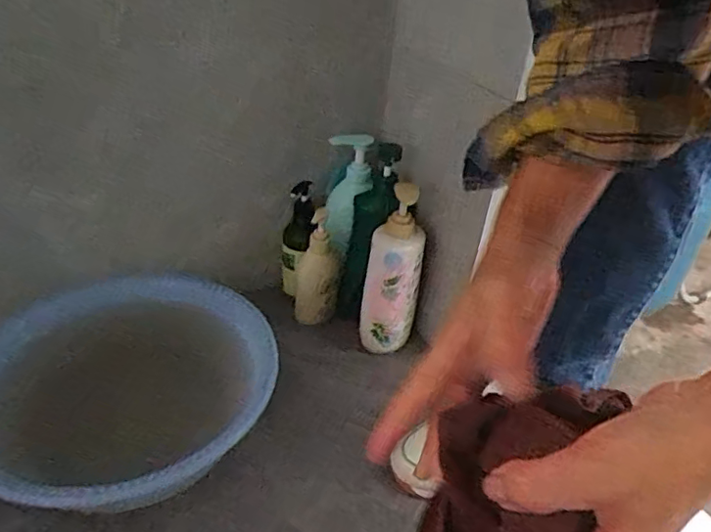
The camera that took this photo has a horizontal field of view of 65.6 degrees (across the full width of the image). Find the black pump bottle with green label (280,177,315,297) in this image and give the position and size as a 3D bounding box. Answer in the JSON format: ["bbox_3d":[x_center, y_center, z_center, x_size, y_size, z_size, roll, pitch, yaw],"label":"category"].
[{"bbox_3d":[-0.090,-0.029,0.850,0.052,0.195,0.054,9,34,5],"label":"black pump bottle with green label"}]

